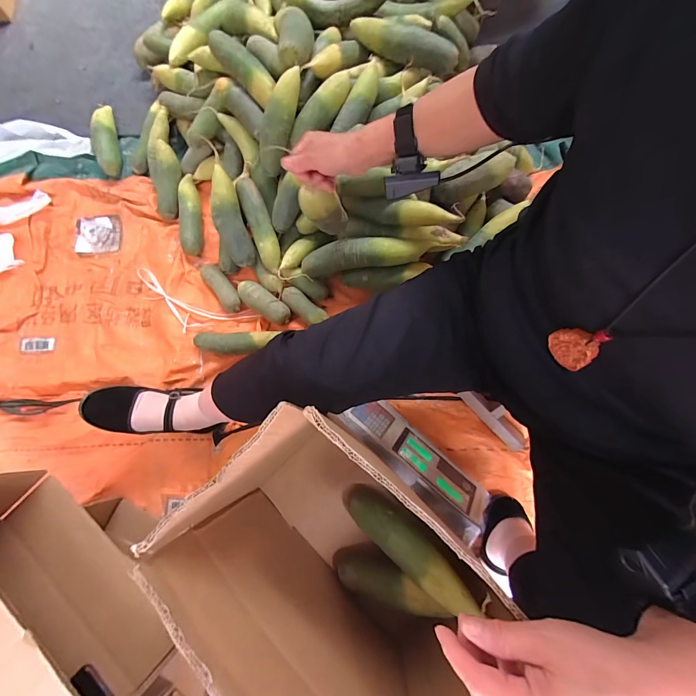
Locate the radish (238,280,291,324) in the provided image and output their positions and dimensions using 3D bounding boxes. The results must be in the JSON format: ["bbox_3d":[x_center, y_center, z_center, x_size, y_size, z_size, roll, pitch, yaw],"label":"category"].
[{"bbox_3d":[-0.195,-0.104,0.794,0.138,0.059,0.050,32,80,8],"label":"radish"}]

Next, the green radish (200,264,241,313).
[{"bbox_3d":[-0.309,-0.150,0.830,0.051,0.040,0.154,-40,79,-7],"label":"green radish"}]

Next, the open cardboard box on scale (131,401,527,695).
[{"bbox_3d":[0.002,0.266,0.435,0.196,0.372,0.362,-43,78,-10],"label":"open cardboard box on scale"}]

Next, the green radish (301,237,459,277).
[{"bbox_3d":[0.045,-0.199,0.717,0.306,0.056,0.049,-4,74,15],"label":"green radish"}]

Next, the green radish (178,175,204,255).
[{"bbox_3d":[-0.394,-0.338,0.867,0.050,0.054,0.214,-5,77,0],"label":"green radish"}]

